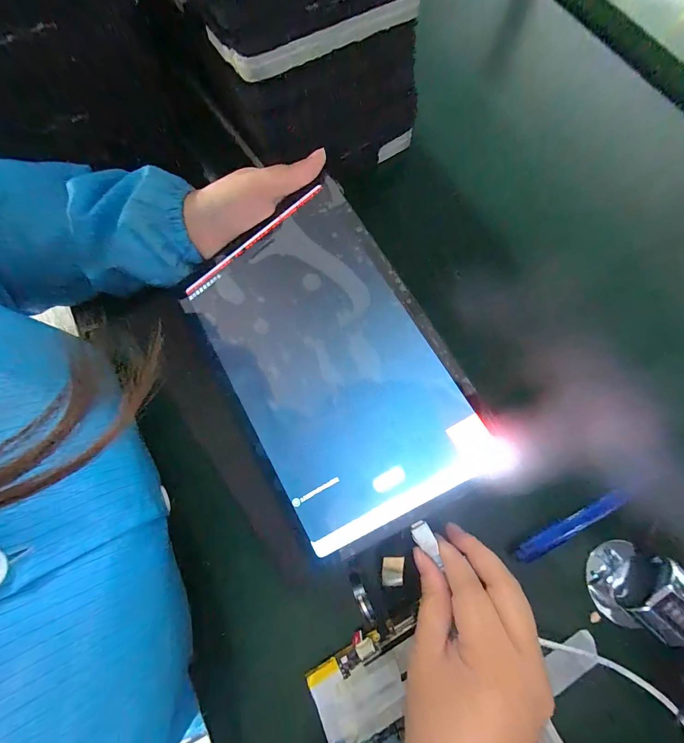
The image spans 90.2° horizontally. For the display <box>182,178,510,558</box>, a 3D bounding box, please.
[{"bbox_3d":[-0.012,-0.007,0.235,0.145,0.005,0.225,-34,77,11],"label":"display"}]

